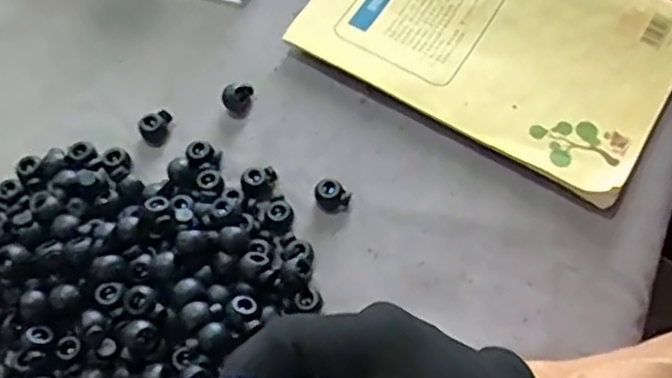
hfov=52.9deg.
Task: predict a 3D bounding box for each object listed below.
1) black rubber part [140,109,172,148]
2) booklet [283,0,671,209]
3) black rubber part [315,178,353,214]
[{"bbox_3d":[-0.101,-0.035,0.382,0.018,0.011,0.014,-27,65,-13],"label":"black rubber part"},{"bbox_3d":[0.092,-0.096,0.395,0.204,0.011,0.141,30,73,15],"label":"booklet"},{"bbox_3d":[-0.002,0.003,0.360,0.018,0.011,0.016,36,68,18],"label":"black rubber part"}]

